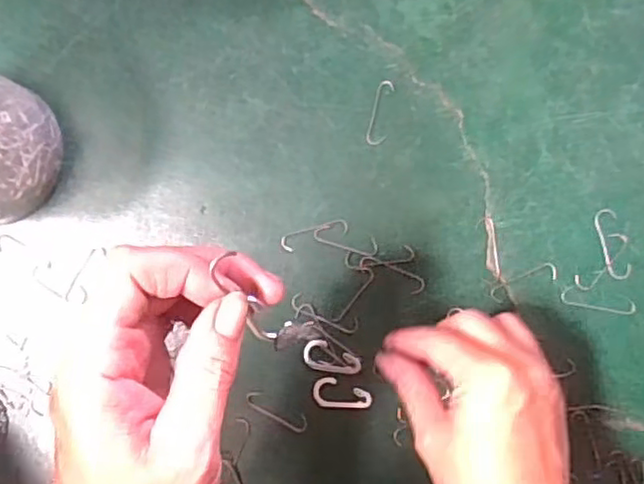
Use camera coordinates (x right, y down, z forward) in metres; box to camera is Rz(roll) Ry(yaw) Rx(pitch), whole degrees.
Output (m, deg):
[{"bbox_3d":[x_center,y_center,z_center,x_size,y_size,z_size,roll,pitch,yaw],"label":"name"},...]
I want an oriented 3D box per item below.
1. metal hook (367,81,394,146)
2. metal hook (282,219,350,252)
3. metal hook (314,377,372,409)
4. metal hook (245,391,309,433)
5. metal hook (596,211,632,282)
[{"bbox_3d":[0.037,-0.082,0.422,0.012,0.004,0.042,9,86,8],"label":"metal hook"},{"bbox_3d":[-0.005,-0.004,0.421,0.043,0.004,0.012,-17,83,5],"label":"metal hook"},{"bbox_3d":[0.013,0.094,0.412,0.036,0.004,0.017,2,85,7],"label":"metal hook"},{"bbox_3d":[-0.029,0.106,0.416,0.042,0.004,0.012,25,88,9],"label":"metal hook"},{"bbox_3d":[0.175,0.001,0.401,0.013,0.004,0.043,-13,83,6],"label":"metal hook"}]

